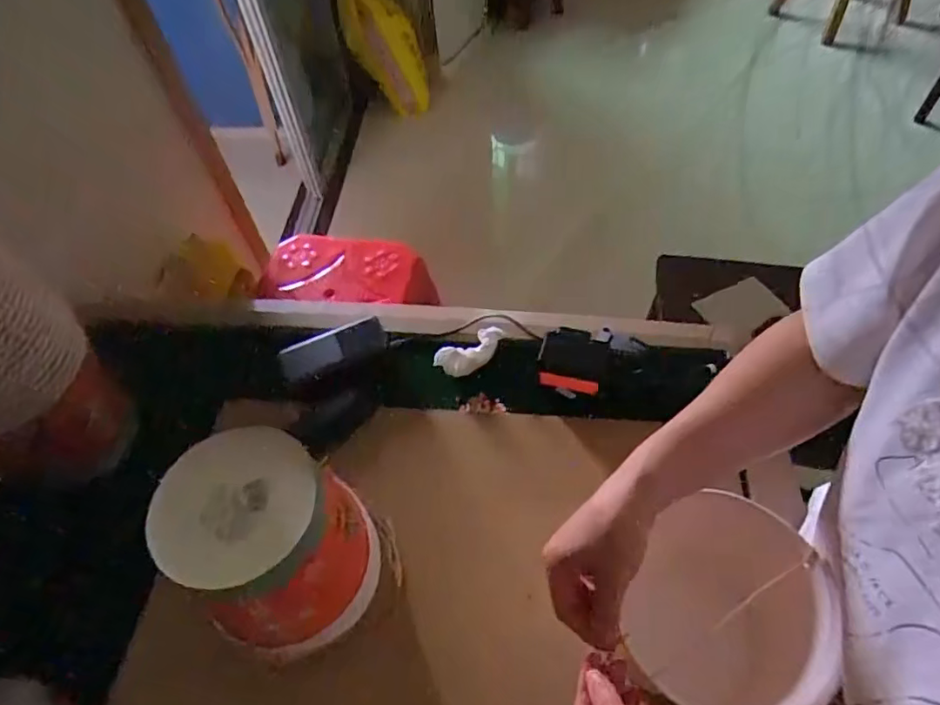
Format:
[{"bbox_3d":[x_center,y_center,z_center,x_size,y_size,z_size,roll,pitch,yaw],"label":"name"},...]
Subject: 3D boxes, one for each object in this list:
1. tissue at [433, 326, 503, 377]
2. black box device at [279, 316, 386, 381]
[{"bbox_3d":[0.003,-0.002,0.703,0.089,0.024,0.040,-32,60,-18],"label":"tissue"},{"bbox_3d":[-0.171,-0.006,0.720,0.132,0.044,0.021,-17,56,6],"label":"black box device"}]

